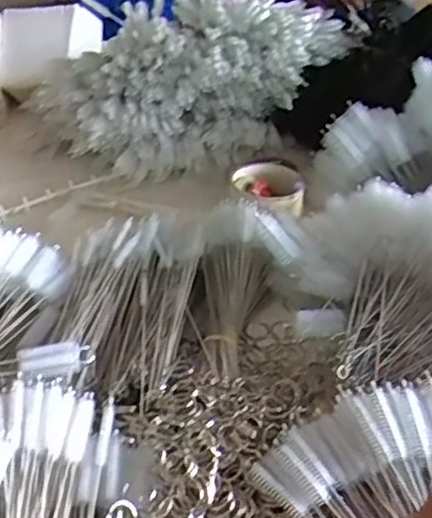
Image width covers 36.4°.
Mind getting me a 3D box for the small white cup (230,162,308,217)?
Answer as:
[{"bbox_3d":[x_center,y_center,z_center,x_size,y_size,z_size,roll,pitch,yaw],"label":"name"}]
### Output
[{"bbox_3d":[0.059,-0.076,0.726,0.076,0.027,0.077,-1,39,1],"label":"small white cup"}]

